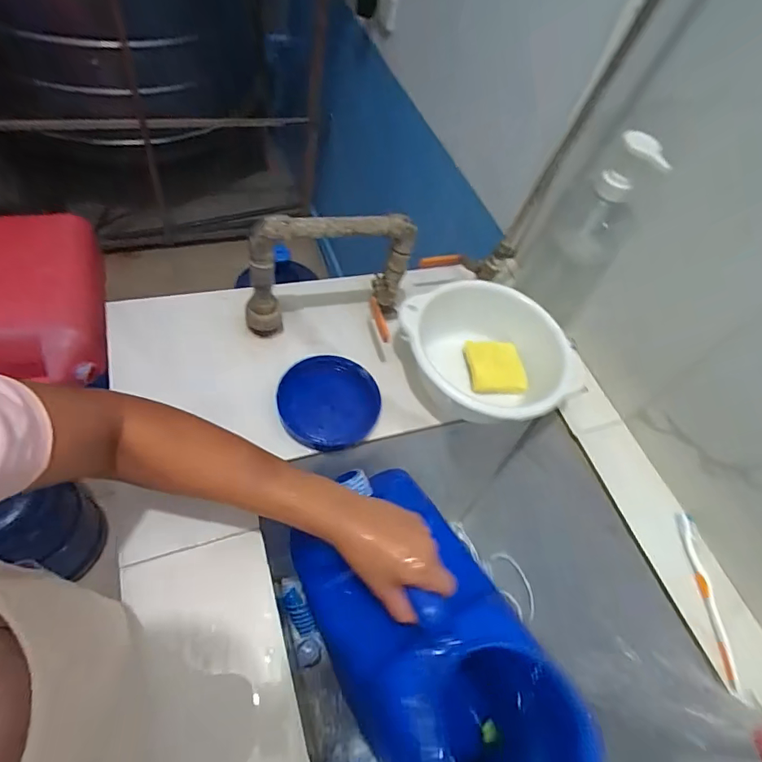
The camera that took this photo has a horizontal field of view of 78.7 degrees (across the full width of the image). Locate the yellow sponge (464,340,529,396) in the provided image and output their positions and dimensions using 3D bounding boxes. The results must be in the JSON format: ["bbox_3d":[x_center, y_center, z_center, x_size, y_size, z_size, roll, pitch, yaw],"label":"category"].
[{"bbox_3d":[0.153,-0.020,0.626,0.071,0.015,0.078,-1,57,-13],"label":"yellow sponge"}]

